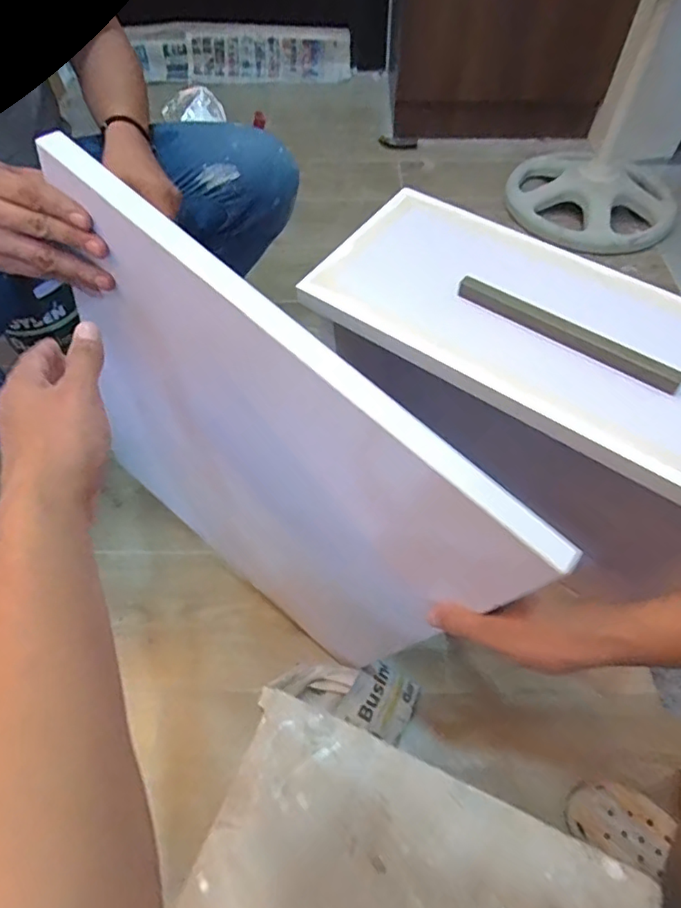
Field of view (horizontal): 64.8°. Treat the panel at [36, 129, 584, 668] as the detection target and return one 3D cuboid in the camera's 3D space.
[{"bbox_3d":[-0.090,0.035,0.568,0.445,0.497,0.026,41,60,7],"label":"panel"}]

